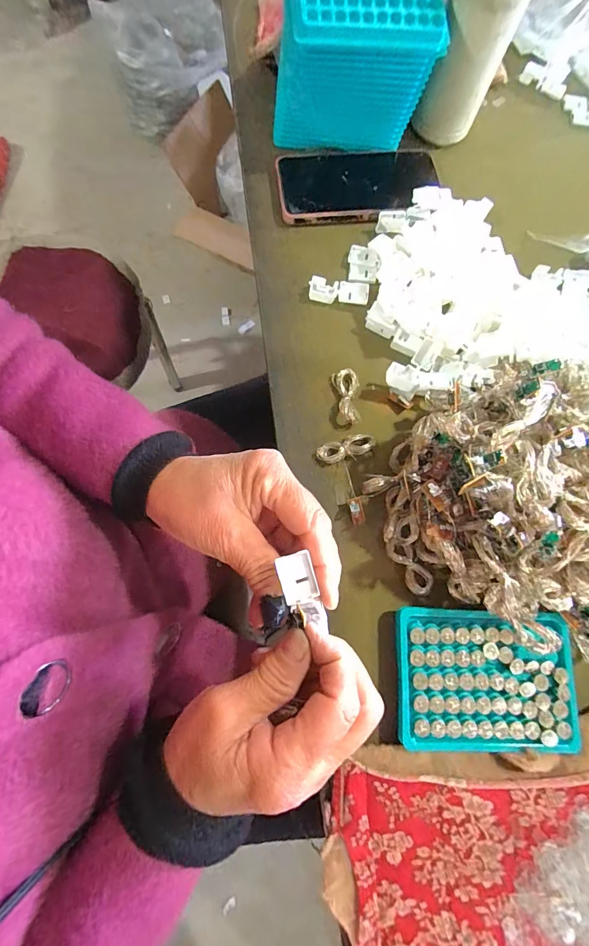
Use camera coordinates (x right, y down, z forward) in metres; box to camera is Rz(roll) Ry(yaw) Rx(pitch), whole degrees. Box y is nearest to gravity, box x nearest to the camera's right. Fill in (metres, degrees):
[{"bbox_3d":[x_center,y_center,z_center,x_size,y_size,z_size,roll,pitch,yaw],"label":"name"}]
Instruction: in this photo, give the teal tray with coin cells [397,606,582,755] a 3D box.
[{"bbox_3d":[0.141,0.153,0.292,0.128,0.014,0.095,3,76,-1],"label":"teal tray with coin cells"}]

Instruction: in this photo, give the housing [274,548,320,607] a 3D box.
[{"bbox_3d":[0.001,0.059,0.218,0.018,0.011,0.026,-15,77,-5],"label":"housing"}]

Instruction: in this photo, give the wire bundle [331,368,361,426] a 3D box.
[{"bbox_3d":[0.048,-0.068,0.347,0.023,0.013,0.052,-8,77,-5],"label":"wire bundle"}]

